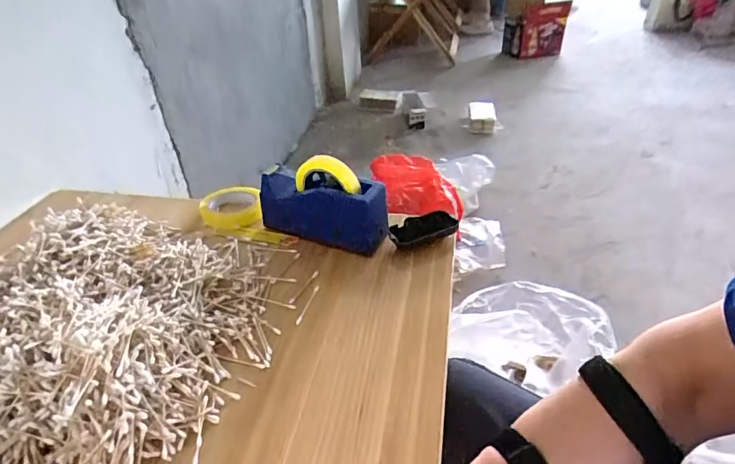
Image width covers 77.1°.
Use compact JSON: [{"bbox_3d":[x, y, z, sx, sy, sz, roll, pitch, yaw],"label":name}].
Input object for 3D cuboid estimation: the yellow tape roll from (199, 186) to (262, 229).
[{"bbox_3d":[-0.255,-0.043,0.868,0.108,0.032,0.129,-10,37,-10],"label":"yellow tape roll"}]

